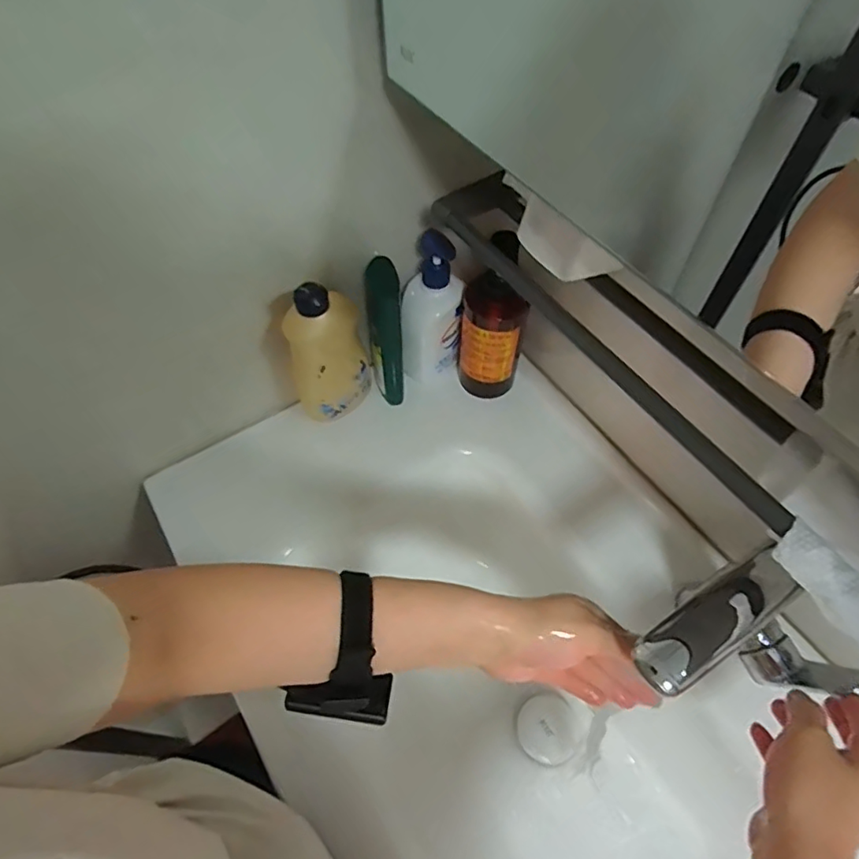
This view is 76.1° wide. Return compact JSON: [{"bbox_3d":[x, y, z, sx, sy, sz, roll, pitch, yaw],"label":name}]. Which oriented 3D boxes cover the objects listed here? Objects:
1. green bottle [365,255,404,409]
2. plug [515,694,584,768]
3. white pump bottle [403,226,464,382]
[{"bbox_3d":[-0.050,-0.104,0.621,0.038,0.174,0.055,-4,58,-2],"label":"green bottle"},{"bbox_3d":[0.130,0.327,0.599,0.068,0.004,0.067,-2,81,14],"label":"plug"},{"bbox_3d":[0.003,-0.131,0.627,0.067,0.183,0.058,0,58,1],"label":"white pump bottle"}]

